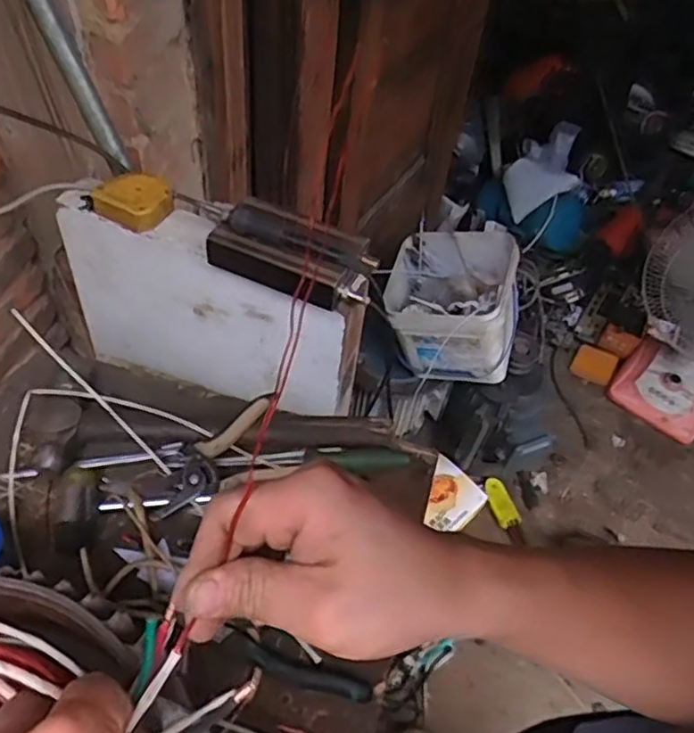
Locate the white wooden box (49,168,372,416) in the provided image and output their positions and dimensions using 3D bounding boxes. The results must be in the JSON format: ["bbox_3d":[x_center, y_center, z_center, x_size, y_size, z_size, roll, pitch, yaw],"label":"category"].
[{"bbox_3d":[-0.154,-0.079,0.785,0.359,0.280,0.082,22,53,11],"label":"white wooden box"}]

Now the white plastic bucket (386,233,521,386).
[{"bbox_3d":[0.210,-0.122,1.289,0.240,0.201,0.240,-7,52,9],"label":"white plastic bucket"}]

